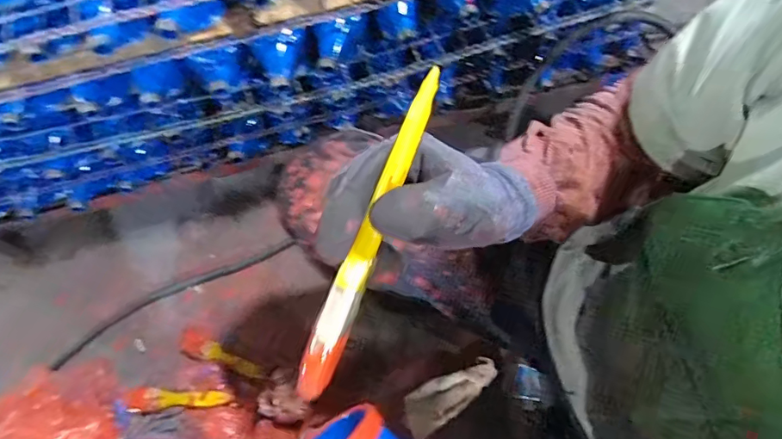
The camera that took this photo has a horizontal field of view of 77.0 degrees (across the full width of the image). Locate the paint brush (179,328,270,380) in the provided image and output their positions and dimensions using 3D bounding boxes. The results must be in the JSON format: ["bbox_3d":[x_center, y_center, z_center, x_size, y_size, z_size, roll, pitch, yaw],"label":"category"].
[{"bbox_3d":[-0.284,0.230,0.818,0.165,0.030,0.038,24,71,10],"label":"paint brush"}]

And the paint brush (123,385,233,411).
[{"bbox_3d":[-0.322,0.271,0.736,0.156,0.021,0.032,3,68,2],"label":"paint brush"}]

